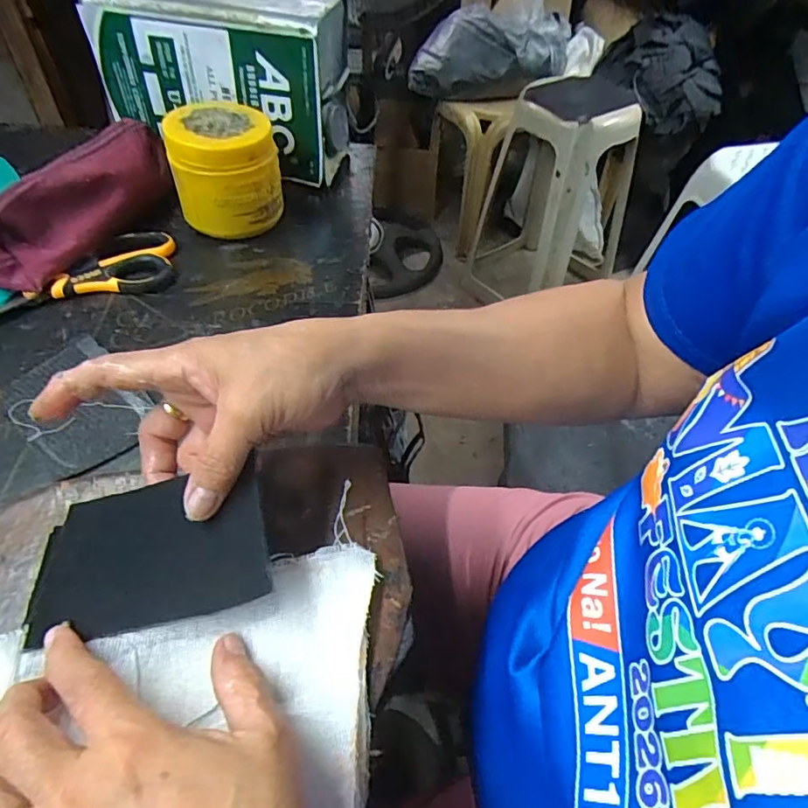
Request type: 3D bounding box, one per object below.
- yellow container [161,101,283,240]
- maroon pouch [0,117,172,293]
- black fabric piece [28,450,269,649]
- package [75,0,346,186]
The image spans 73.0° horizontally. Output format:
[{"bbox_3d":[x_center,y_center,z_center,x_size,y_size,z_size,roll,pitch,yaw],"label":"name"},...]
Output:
[{"bbox_3d":[-0.163,-0.215,0.509,0.093,0.095,0.086,-8,50,-10],"label":"yellow container"},{"bbox_3d":[-0.275,-0.189,0.487,0.058,0.056,0.224,12,49,7],"label":"maroon pouch"},{"bbox_3d":[-0.123,0.071,0.267,0.115,0.009,0.069,-15,62,2],"label":"black fabric piece"},{"bbox_3d":[-0.184,-0.329,0.565,0.233,0.155,0.095,10,49,5],"label":"package"}]

